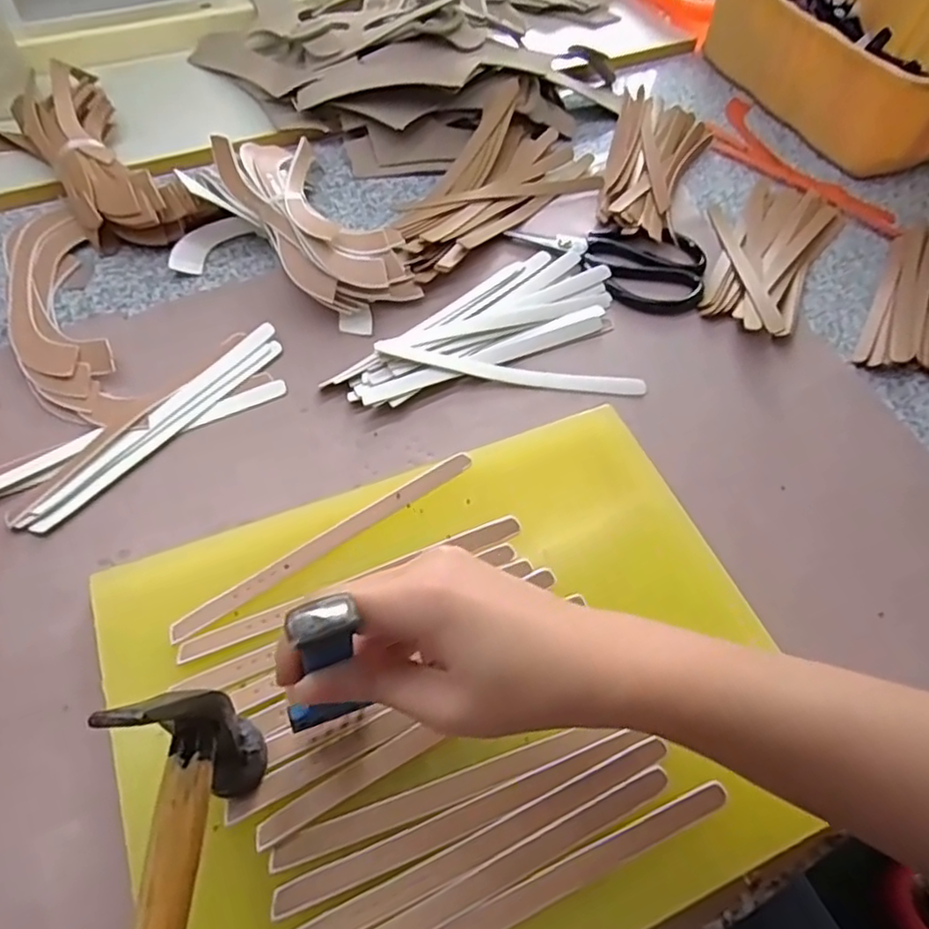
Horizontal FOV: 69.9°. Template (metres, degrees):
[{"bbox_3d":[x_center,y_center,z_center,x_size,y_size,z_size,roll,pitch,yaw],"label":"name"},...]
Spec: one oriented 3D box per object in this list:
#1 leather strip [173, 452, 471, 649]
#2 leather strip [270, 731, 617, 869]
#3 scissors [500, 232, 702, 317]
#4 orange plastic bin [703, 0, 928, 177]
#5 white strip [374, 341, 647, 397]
[{"bbox_3d":[-0.079,0.045,0.400,0.197,0.010,0.017,-30,64,-21],"label":"leather strip"},{"bbox_3d":[-0.009,0.157,0.319,0.166,0.009,0.012,-15,59,-13],"label":"leather strip"},{"bbox_3d":[0.123,-0.177,0.572,0.166,0.016,0.084,15,57,6],"label":"scissors"},{"bbox_3d":[0.420,-0.448,0.714,0.219,0.108,0.299,-13,59,-12],"label":"orange plastic bin"},{"bbox_3d":[0.036,-0.069,0.489,0.198,0.027,0.012,5,57,-1],"label":"white strip"}]

